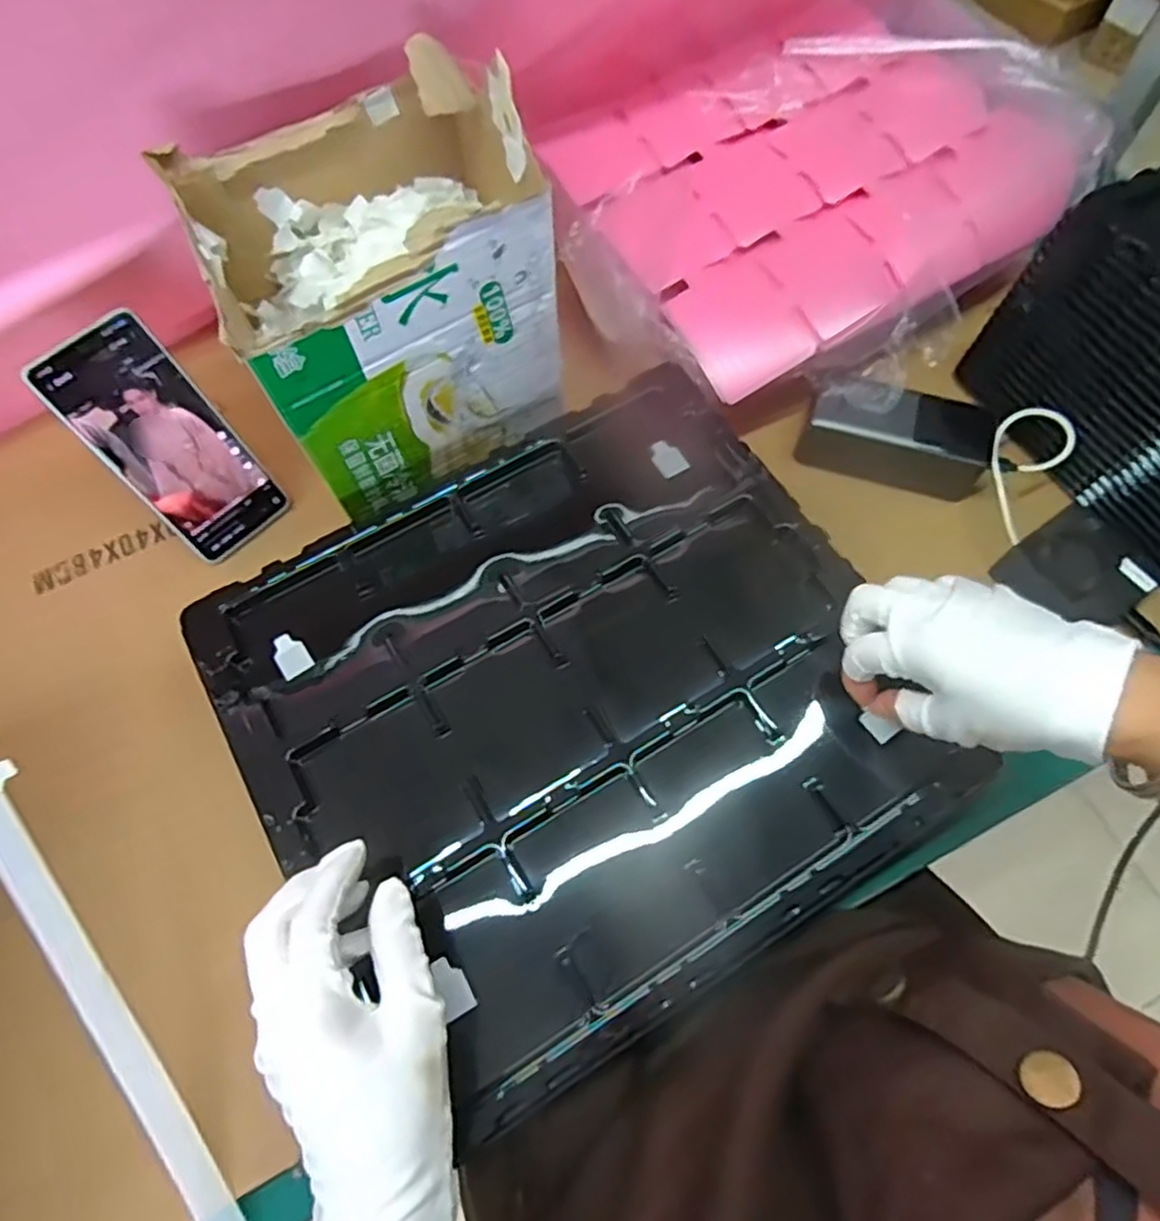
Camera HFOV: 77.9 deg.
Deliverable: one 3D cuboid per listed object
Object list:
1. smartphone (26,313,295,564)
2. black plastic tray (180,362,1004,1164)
[{"bbox_3d":[-0.282,-0.113,0.499,0.078,0.166,0.009,-44,41,-16],"label":"smartphone"},{"bbox_3d":[-0.004,0.054,0.437,0.355,0.047,0.332,-29,69,-11],"label":"black plastic tray"}]

